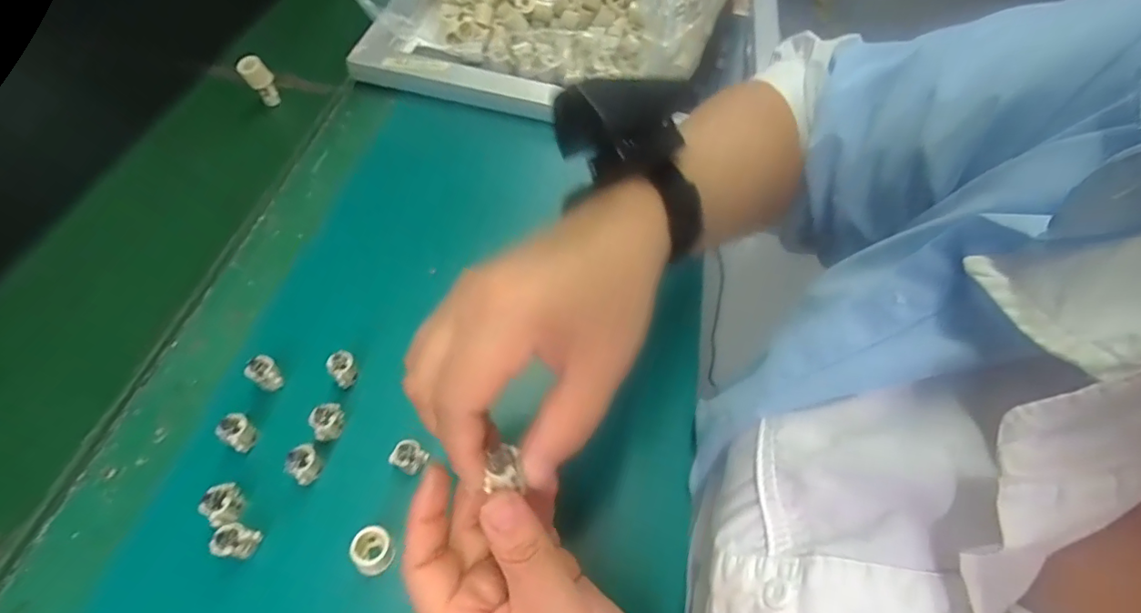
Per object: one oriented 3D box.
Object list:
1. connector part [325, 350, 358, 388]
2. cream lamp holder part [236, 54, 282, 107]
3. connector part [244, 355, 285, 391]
[{"bbox_3d":[-0.142,0.039,0.318,0.015,0.020,0.016,40,64,21],"label":"connector part"},{"bbox_3d":[-0.286,-0.208,0.468,0.023,0.044,0.020,-30,63,-20],"label":"cream lamp holder part"},{"bbox_3d":[-0.186,0.042,0.312,0.013,0.026,0.016,31,61,16],"label":"connector part"}]

